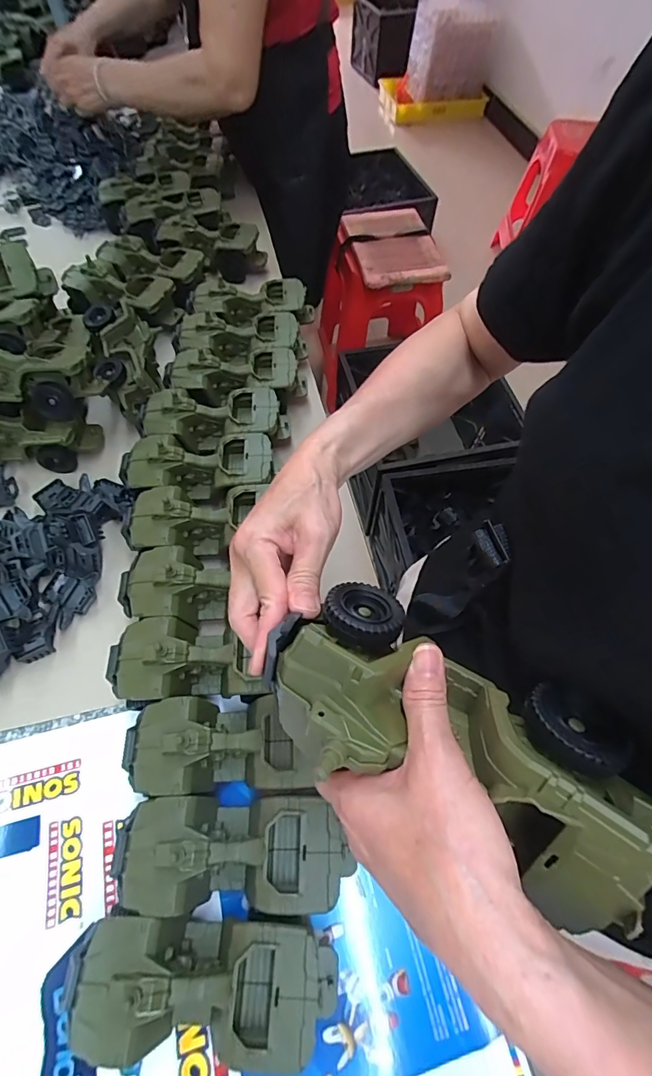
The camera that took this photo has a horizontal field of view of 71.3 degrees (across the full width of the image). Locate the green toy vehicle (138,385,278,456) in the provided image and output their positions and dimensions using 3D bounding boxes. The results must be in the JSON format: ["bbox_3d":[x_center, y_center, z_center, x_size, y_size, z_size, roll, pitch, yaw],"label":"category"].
[{"bbox_3d":[-0.155,-0.158,0.603,0.183,0.068,0.085,-1,61,-2],"label":"green toy vehicle"}]

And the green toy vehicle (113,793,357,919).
[{"bbox_3d":[-0.076,0.265,0.387,0.185,0.080,0.079,1,61,-1],"label":"green toy vehicle"}]

